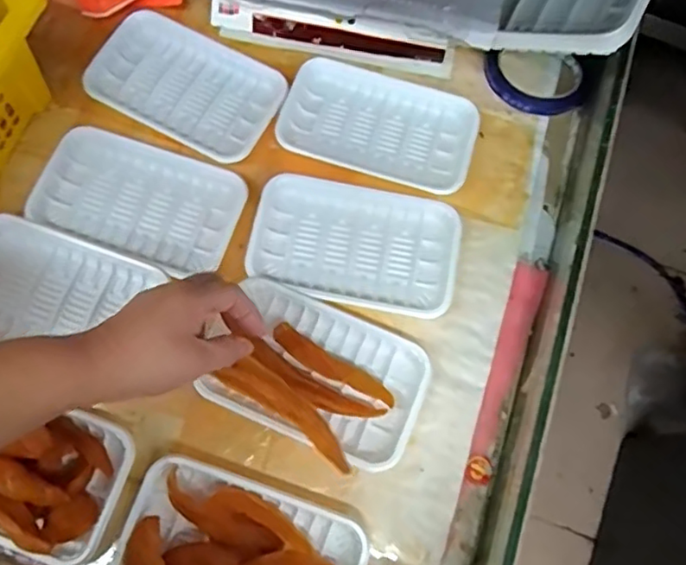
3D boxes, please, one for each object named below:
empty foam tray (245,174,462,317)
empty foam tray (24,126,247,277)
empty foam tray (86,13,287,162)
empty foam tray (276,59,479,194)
[{"bbox_3d":[0.011,-0.033,0.544,0.177,0.029,0.104,13,74,2],"label":"empty foam tray"},{"bbox_3d":[-0.185,-0.075,0.562,0.183,0.024,0.104,20,74,3],"label":"empty foam tray"},{"bbox_3d":[-0.148,-0.190,0.592,0.180,0.024,0.107,26,74,5],"label":"empty foam tray"},{"bbox_3d":[0.035,-0.149,0.574,0.175,0.018,0.107,19,74,3],"label":"empty foam tray"}]

